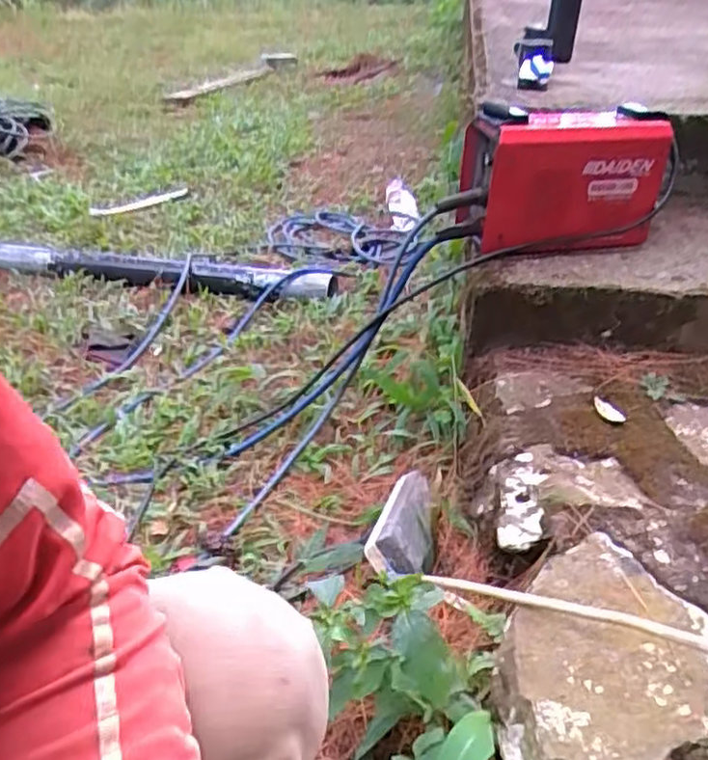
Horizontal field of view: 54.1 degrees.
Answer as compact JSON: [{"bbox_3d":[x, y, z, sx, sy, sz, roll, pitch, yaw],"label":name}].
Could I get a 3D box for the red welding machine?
[{"bbox_3d":[0.293,-0.294,0.998,0.287,0.190,0.125,-7,36,-10],"label":"red welding machine"}]

